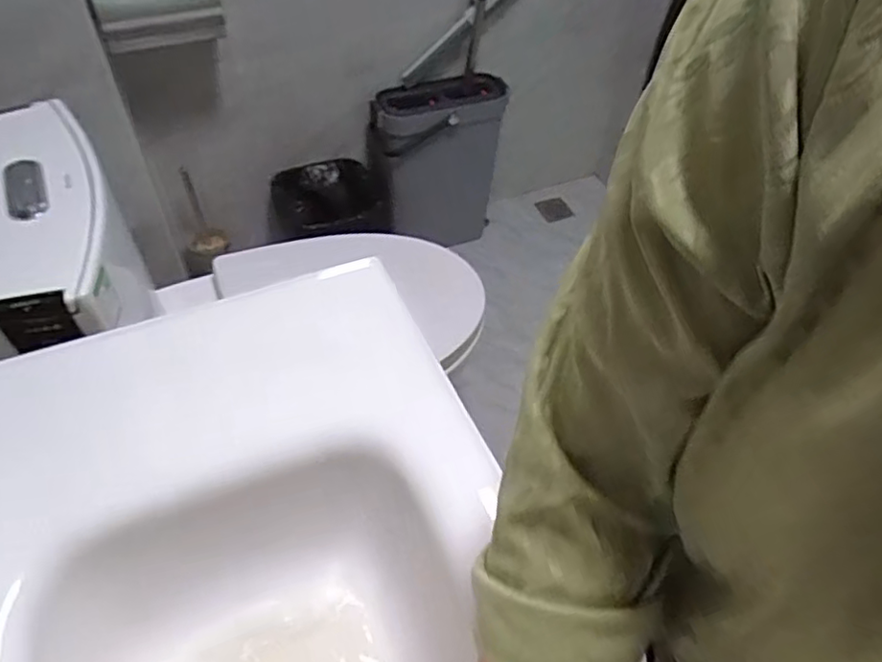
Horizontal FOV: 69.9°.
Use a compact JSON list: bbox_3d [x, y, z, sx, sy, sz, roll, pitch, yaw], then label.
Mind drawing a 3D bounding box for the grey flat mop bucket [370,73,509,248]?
[{"bbox_3d":[-0.016,-0.408,1.670,0.359,0.444,0.143,-29,59,-24],"label":"grey flat mop bucket"}]

